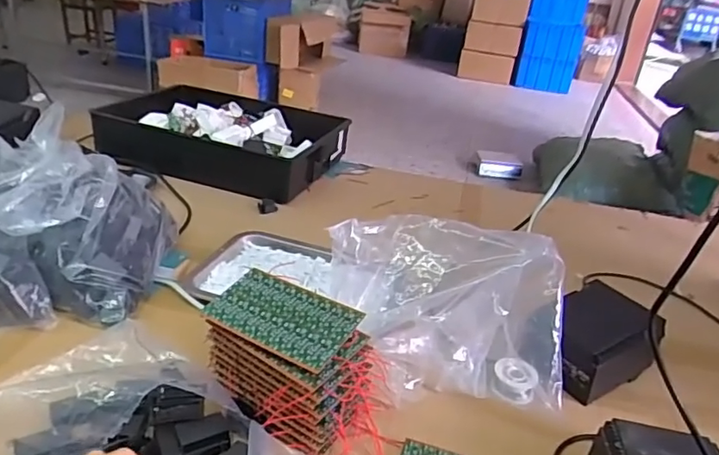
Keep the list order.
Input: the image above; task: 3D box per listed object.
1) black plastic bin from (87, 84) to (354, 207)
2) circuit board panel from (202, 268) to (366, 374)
[{"bbox_3d":[-0.301,-0.209,1.264,0.502,0.105,0.367,14,28,14],"label":"black plastic bin"},{"bbox_3d":[-0.083,0.094,0.605,0.156,0.007,0.091,20,40,26],"label":"circuit board panel"}]

